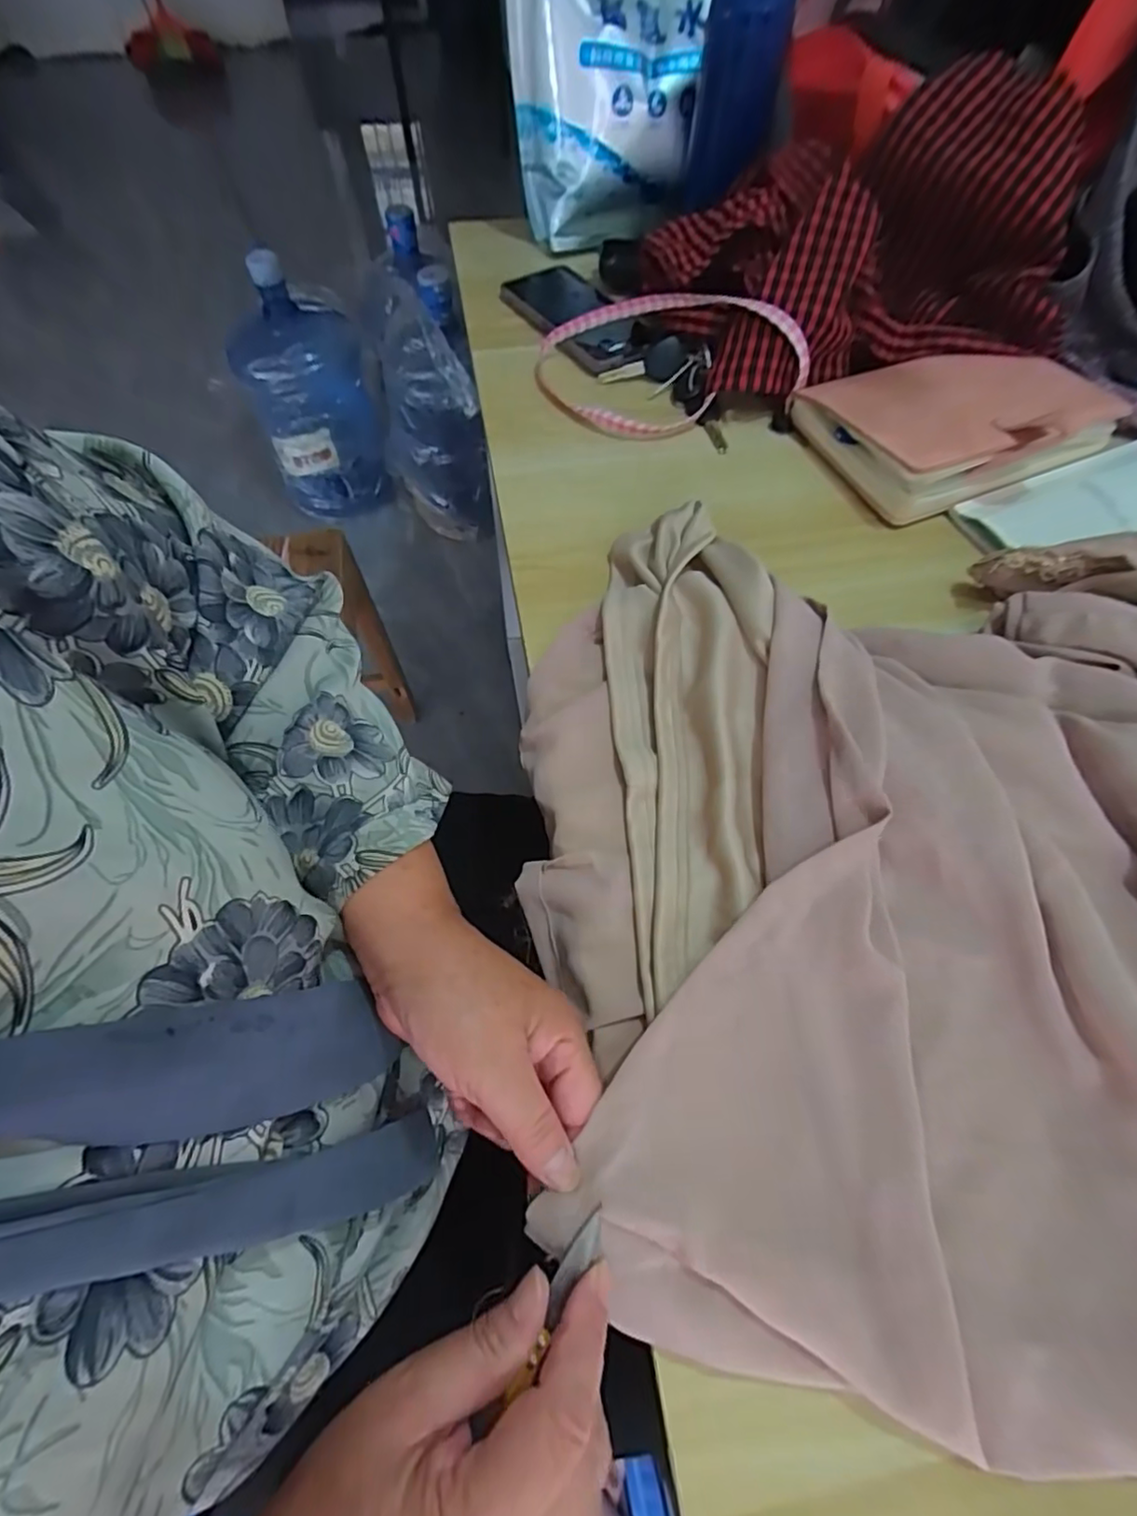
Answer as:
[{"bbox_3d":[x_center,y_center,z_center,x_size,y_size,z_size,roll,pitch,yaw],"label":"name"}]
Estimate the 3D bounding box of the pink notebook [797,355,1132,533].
[{"bbox_3d":[0.306,-0.270,0.478,0.204,0.050,0.148,-20,64,-9],"label":"pink notebook"}]

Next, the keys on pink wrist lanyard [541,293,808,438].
[{"bbox_3d":[0.078,-0.345,0.508,0.204,0.066,0.141,-12,63,-5],"label":"keys on pink wrist lanyard"}]

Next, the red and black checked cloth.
[{"bbox_3d":[0.235,-0.416,0.499,0.302,0.149,0.181,-8,63,-3],"label":"red and black checked cloth"}]

